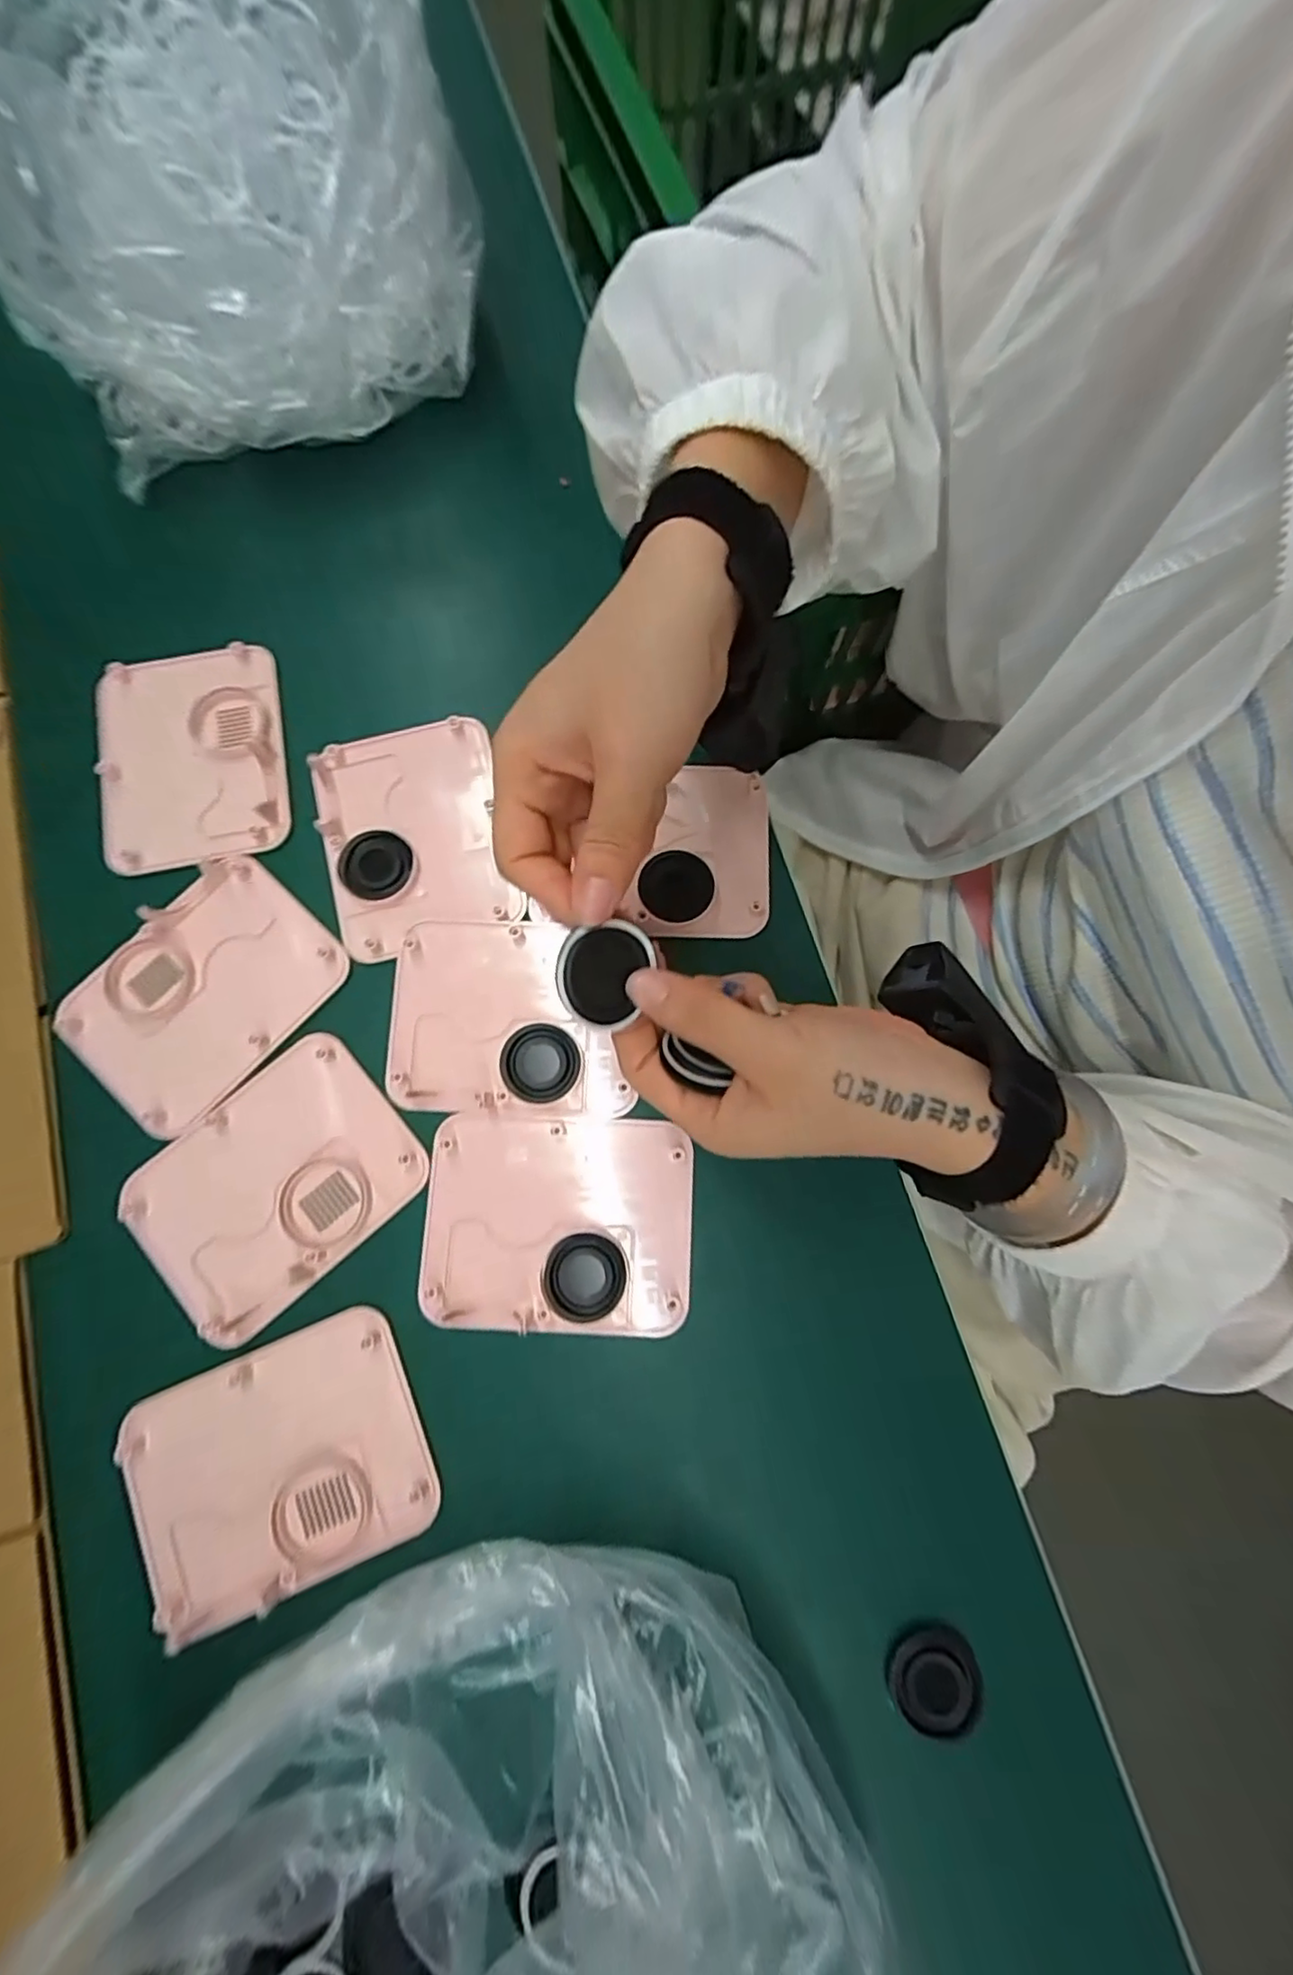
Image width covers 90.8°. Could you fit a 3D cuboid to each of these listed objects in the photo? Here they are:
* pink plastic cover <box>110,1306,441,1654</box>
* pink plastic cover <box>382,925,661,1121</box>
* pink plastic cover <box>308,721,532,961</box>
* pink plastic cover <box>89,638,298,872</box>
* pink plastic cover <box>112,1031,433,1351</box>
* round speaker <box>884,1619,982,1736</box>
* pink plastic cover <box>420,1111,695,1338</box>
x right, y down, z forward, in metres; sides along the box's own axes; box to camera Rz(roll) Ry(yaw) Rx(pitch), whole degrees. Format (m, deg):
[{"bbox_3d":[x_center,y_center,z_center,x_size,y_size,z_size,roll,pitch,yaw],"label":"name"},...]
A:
[{"bbox_3d":[-0.163,0.211,0.281,0.122,0.008,0.097,-23,80,-5],"label":"pink plastic cover"},{"bbox_3d":[-0.067,0.015,0.320,0.120,0.008,0.096,2,79,0],"label":"pink plastic cover"},{"bbox_3d":[-0.124,-0.084,0.339,0.092,0.009,0.123,-14,79,-3],"label":"pink plastic cover"},{"bbox_3d":[-0.250,-0.128,0.349,0.096,0.012,0.126,-13,79,-3],"label":"pink plastic cover"},{"bbox_3d":[-0.179,0.093,0.305,0.122,0.009,0.095,-41,82,-8],"label":"pink plastic cover"},{"bbox_3d":[0.121,0.294,0.271,0.035,0.013,0.032,0,79,0],"label":"round speaker"},{"bbox_3d":[-0.042,0.111,0.302,0.124,0.007,0.095,2,79,0],"label":"pink plastic cover"}]

